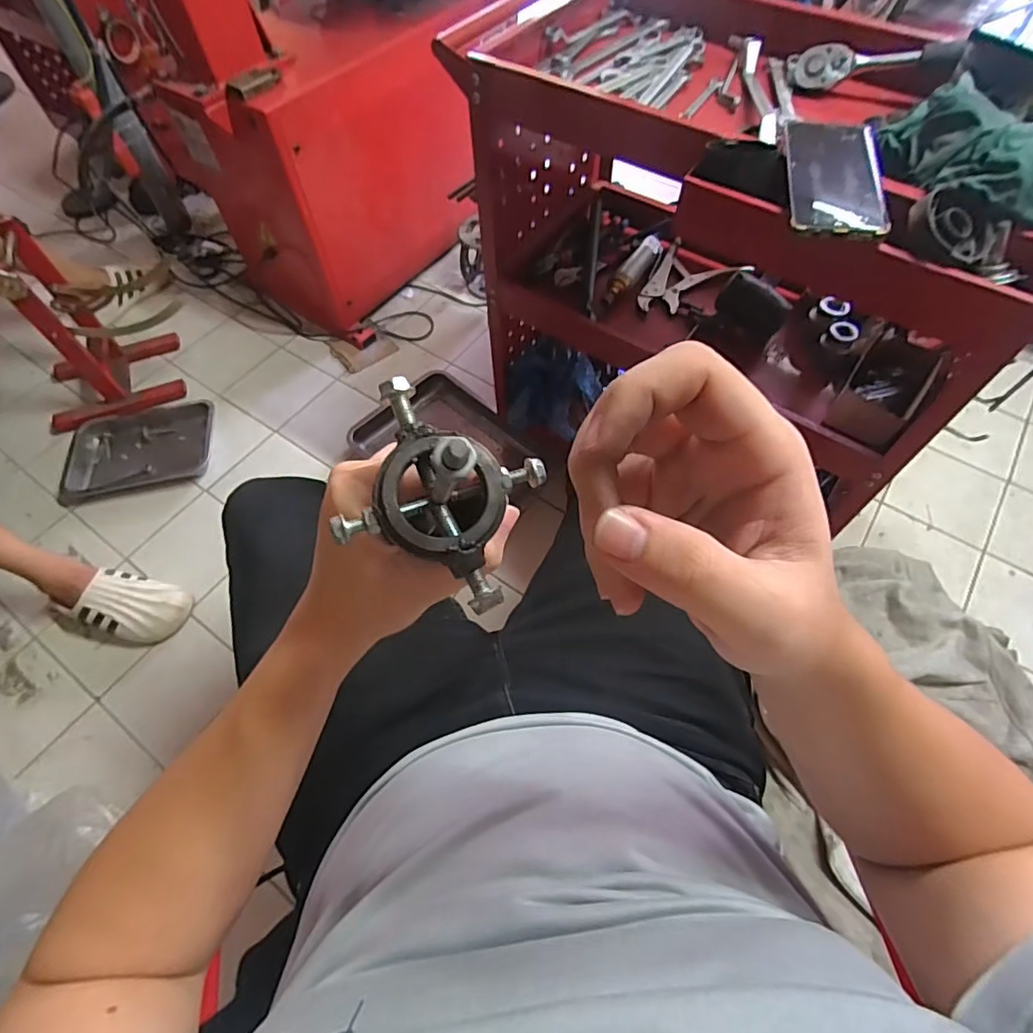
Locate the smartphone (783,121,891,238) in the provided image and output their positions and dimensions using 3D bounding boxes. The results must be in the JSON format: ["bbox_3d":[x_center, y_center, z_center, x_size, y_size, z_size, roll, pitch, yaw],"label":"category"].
[{"bbox_3d":[0.282,-0.305,0.484,0.080,0.013,0.166,9,60,5],"label":"smartphone"}]

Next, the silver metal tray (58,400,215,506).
[{"bbox_3d":[-0.845,-0.153,1.240,0.320,0.044,0.217,-12,61,-7],"label":"silver metal tray"}]

